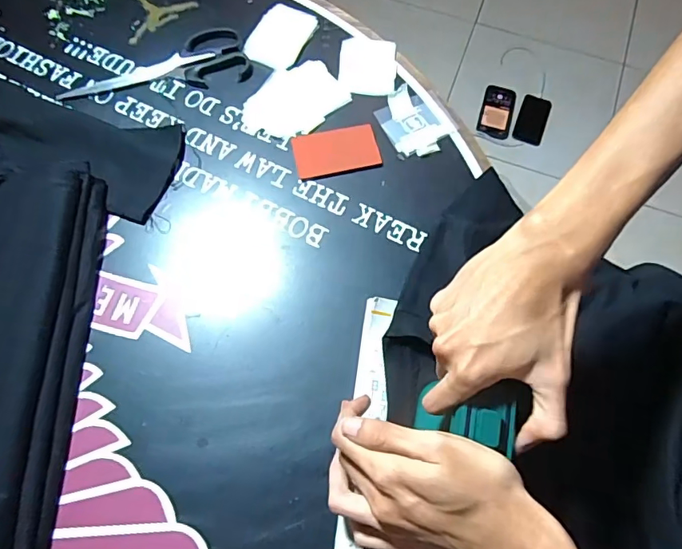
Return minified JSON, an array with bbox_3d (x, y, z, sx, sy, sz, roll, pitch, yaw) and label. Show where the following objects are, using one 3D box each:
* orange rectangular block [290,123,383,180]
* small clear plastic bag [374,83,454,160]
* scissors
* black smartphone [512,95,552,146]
[{"bbox_3d":[-0.005,-0.127,0.499,0.085,0.006,0.052,-11,70,-4],"label":"orange rectangular block"},{"bbox_3d":[0.072,-0.160,0.517,0.060,0.005,0.083,-36,74,-13],"label":"small clear plastic bag"},{"bbox_3d":[-0.202,-0.229,0.534,0.199,0.008,0.072,-12,70,-5],"label":"scissors"},{"bbox_3d":[0.464,-0.376,1.181,0.069,0.008,0.141,21,71,7],"label":"black smartphone"}]

